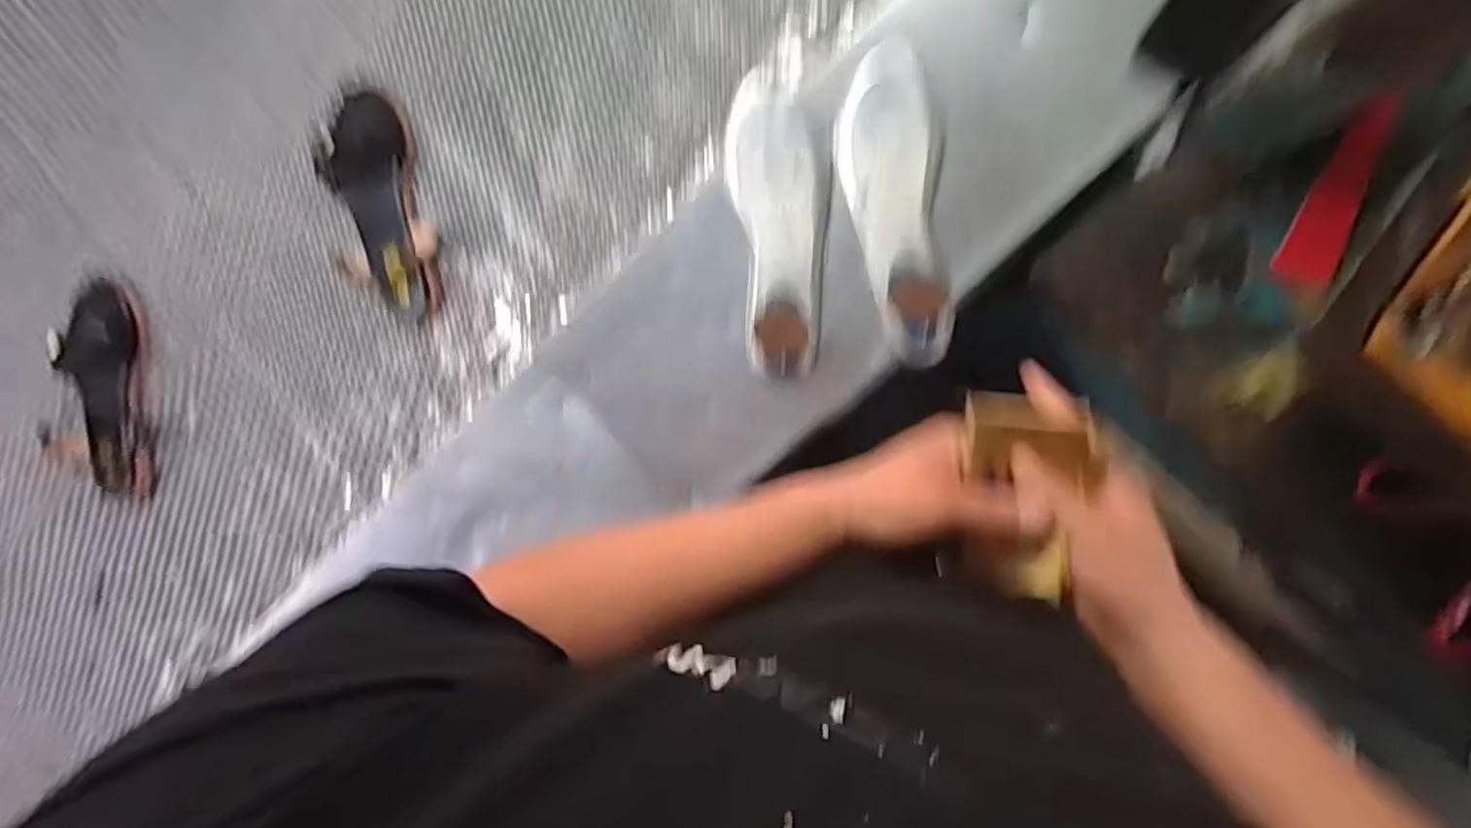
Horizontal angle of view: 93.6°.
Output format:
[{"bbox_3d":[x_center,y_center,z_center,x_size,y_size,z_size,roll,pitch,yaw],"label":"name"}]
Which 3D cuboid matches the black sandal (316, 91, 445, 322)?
[{"bbox_3d":[-0.365,-0.211,0.705,0.103,0.037,0.223,-7,93,9],"label":"black sandal"}]

